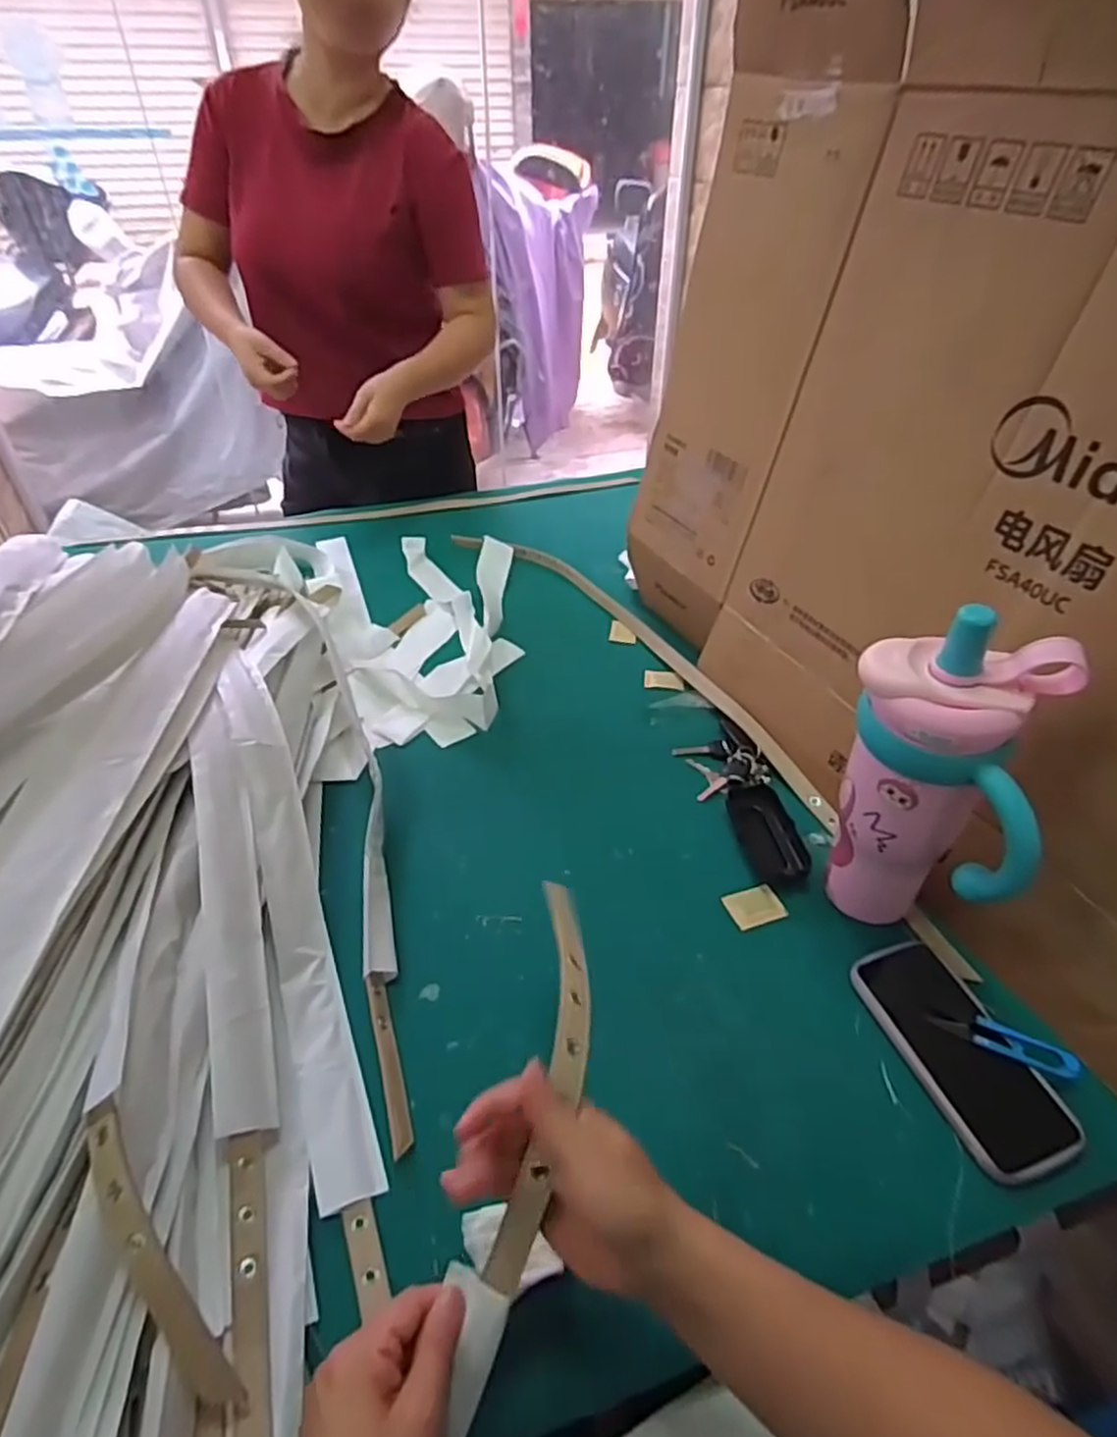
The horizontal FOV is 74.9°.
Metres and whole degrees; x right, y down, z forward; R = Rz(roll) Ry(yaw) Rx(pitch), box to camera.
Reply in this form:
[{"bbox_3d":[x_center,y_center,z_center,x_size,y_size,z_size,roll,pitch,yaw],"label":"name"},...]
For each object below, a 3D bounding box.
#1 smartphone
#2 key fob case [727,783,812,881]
[{"bbox_3d":[0.303,0.248,0.548,0.082,0.012,0.170,-13,43,-14],"label":"smartphone"},{"bbox_3d":[0.201,0.108,0.709,0.051,0.019,0.113,-7,42,-8],"label":"key fob case"}]

